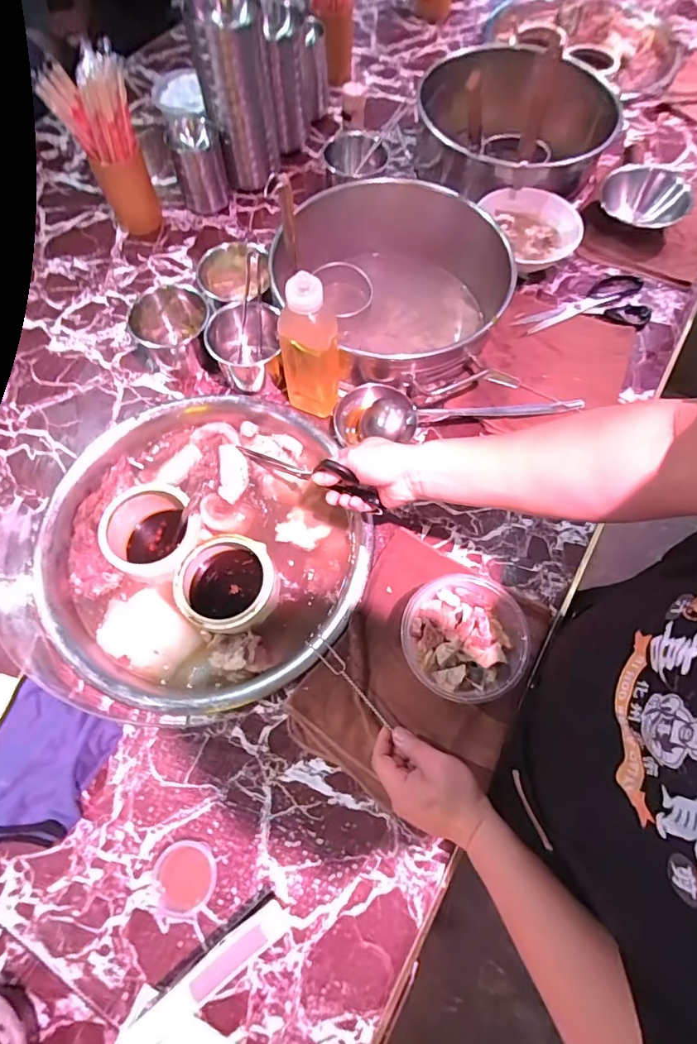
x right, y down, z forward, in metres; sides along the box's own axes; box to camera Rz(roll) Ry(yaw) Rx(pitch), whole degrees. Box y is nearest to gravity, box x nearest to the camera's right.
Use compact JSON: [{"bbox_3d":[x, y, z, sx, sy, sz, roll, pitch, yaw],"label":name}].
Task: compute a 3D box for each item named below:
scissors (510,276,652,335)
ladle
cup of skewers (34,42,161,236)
[{"bbox_3d":[0.382,-0.361,0.785,0.227,0.008,0.099,-6,68,-2],"label":"scissors"},{"bbox_3d":[0.160,-0.156,0.677,0.358,0.058,0.091,0,68,0],"label":"ladle"},{"bbox_3d":[-0.378,-0.596,0.759,0.075,0.236,0.098,4,68,2],"label":"cup of skewers"}]

